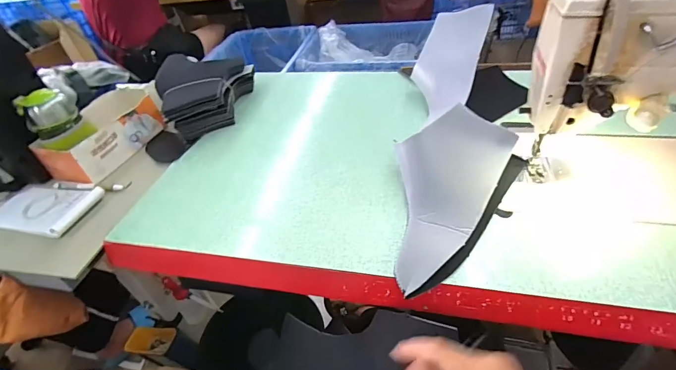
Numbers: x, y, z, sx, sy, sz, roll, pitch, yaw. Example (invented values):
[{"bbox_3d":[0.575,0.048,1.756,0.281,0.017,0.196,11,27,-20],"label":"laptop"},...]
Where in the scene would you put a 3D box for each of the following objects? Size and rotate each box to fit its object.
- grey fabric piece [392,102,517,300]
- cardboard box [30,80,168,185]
[{"bbox_3d":[0.131,0.006,0.454,0.132,0.027,0.273,15,59,23],"label":"grey fabric piece"},{"bbox_3d":[-0.426,-0.090,0.647,0.116,0.076,0.185,5,43,14],"label":"cardboard box"}]

